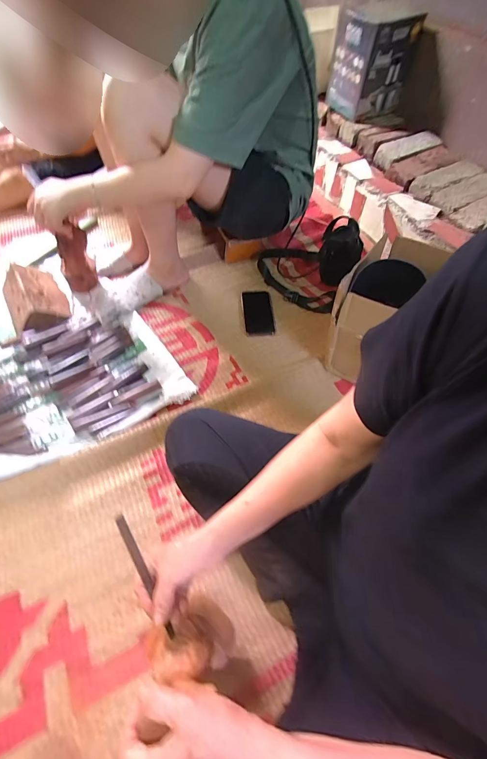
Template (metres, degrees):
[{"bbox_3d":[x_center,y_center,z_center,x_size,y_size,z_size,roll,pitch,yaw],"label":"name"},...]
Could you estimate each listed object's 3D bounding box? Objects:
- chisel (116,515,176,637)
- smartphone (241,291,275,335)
[{"bbox_3d":[-0.126,0.250,0.426,0.011,0.013,0.162,-25,85,-17],"label":"chisel"},{"bbox_3d":[0.038,-0.172,0.883,0.074,0.015,0.157,-3,57,-4],"label":"smartphone"}]

